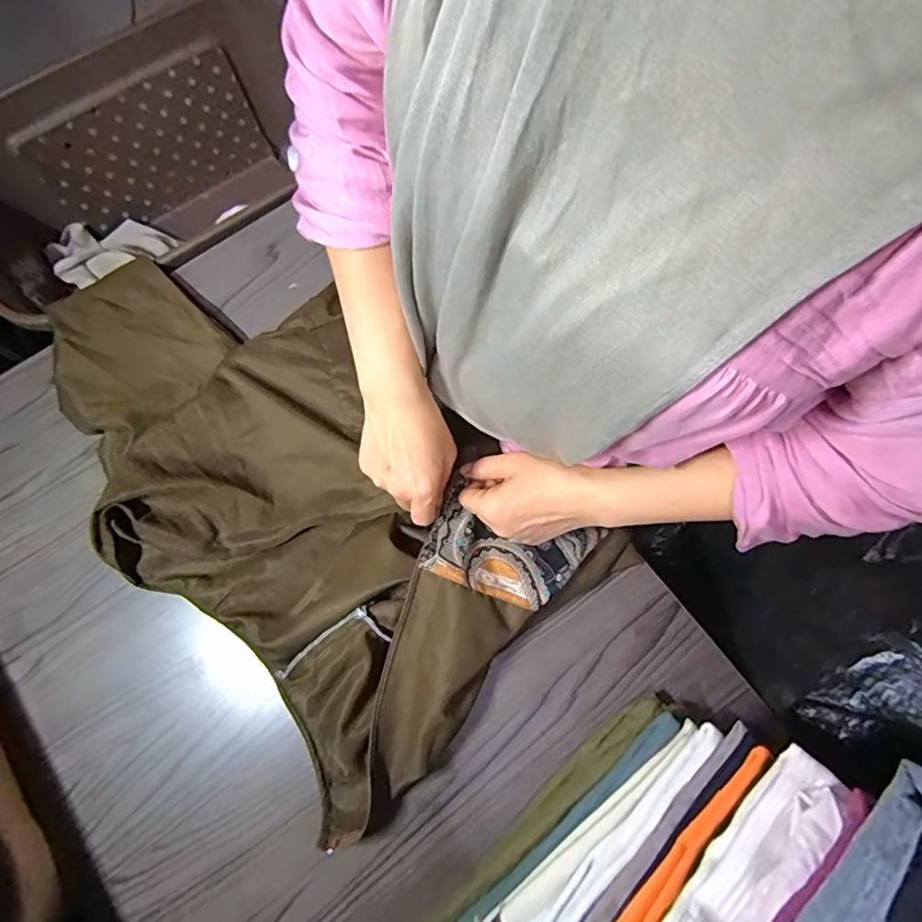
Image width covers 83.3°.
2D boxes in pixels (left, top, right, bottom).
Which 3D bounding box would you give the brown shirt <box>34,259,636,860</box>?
[{"bbox_3d":[-0.198,0.004,0.541,0.621,0.058,0.339,42,79,13],"label":"brown shirt"}]

